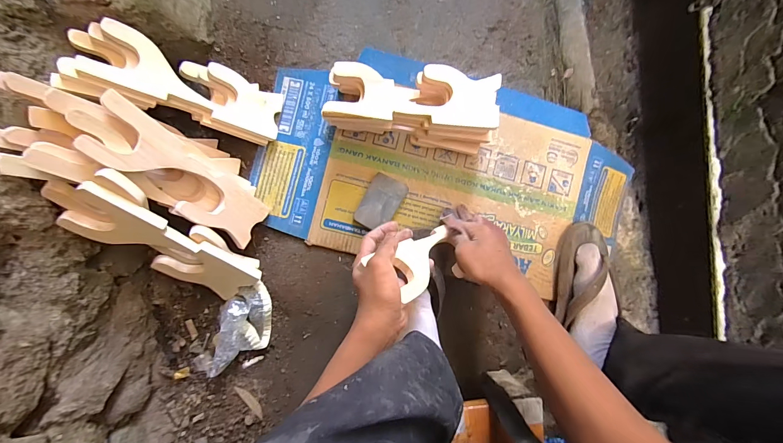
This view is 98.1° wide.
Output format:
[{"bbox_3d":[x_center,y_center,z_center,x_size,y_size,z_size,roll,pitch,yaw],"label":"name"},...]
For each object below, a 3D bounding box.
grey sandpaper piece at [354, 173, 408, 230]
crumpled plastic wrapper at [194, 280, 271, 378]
[{"bbox_3d":[-0.015,-0.029,0.510,0.054,0.027,0.085,27,87,-1],"label":"grey sandpaper piece"},{"bbox_3d":[-0.225,0.162,0.495,0.081,0.034,0.144,23,87,-1],"label":"crumpled plastic wrapper"}]

